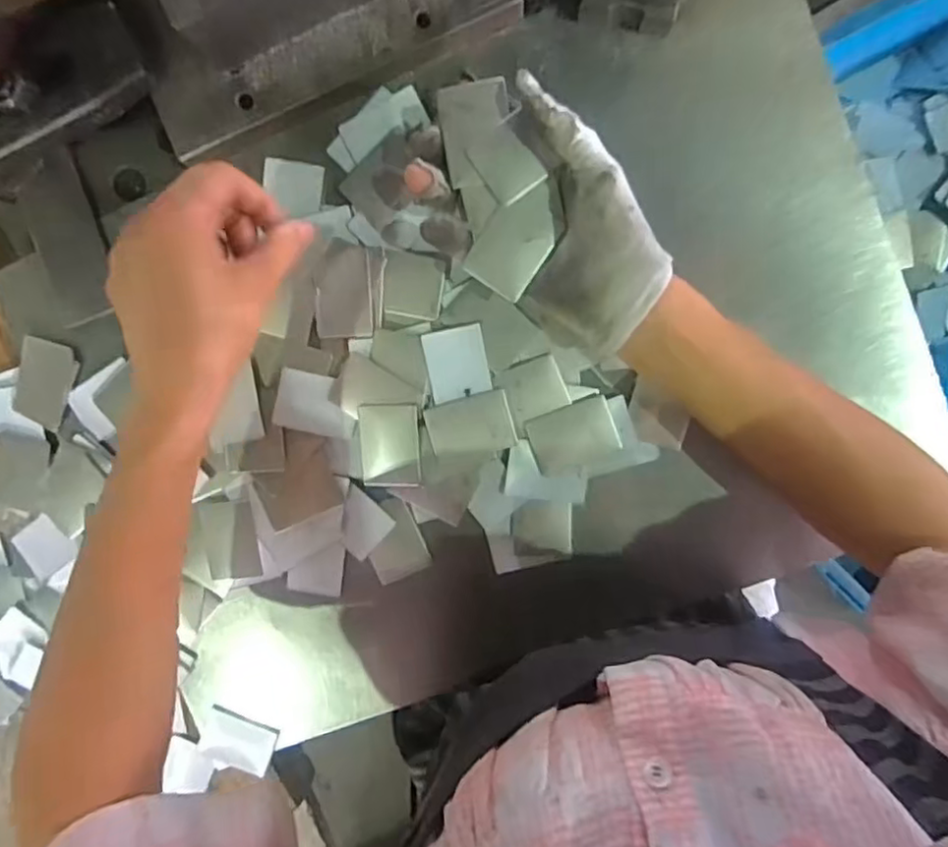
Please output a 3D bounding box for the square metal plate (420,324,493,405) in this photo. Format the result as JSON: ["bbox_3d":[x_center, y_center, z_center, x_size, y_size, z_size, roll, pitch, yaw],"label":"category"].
[{"bbox_3d":[-0.010,-0.034,0.371,0.034,0.004,0.039,-11,97,6],"label":"square metal plate"}]

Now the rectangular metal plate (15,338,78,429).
[{"bbox_3d":[-0.266,-0.026,0.405,0.038,0.005,0.052,19,103,7],"label":"rectangular metal plate"}]

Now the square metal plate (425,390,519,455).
[{"bbox_3d":[-0.002,0.002,0.377,0.048,0.004,0.033,-12,96,6],"label":"square metal plate"}]

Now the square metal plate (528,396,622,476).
[{"bbox_3d":[0.058,0.008,0.377,0.048,0.004,0.037,-21,96,7],"label":"square metal plate"}]

